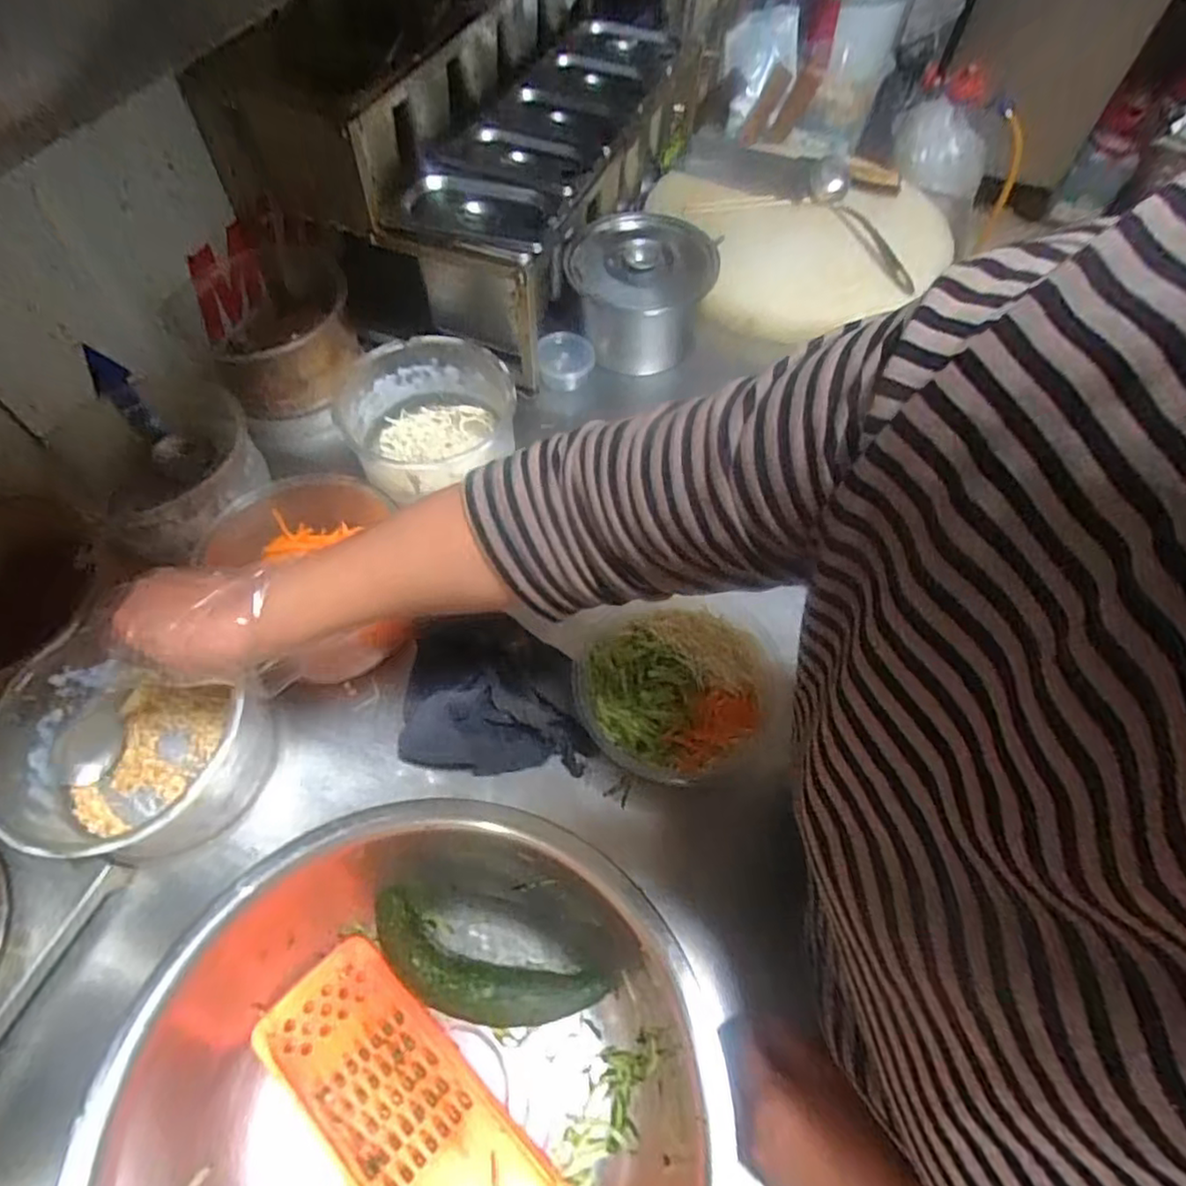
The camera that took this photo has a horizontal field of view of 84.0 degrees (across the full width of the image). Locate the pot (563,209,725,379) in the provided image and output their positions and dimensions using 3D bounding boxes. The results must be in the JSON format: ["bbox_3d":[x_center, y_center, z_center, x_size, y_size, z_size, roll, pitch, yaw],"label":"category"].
[{"bbox_3d":[0.056,-0.363,0.788,0.161,0.105,0.171,1,59,-1],"label":"pot"}]

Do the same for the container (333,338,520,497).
[{"bbox_3d":[-0.168,-0.170,0.684,0.168,0.085,0.171,-10,60,-7],"label":"container"}]

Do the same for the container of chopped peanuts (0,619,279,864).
[{"bbox_3d":[-0.348,0.125,0.500,0.170,0.089,0.148,24,62,12],"label":"container of chopped peanuts"}]

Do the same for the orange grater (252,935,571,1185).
[{"bbox_3d":[-0.110,0.333,0.410,0.237,0.024,0.087,39,66,19],"label":"orange grater"}]

